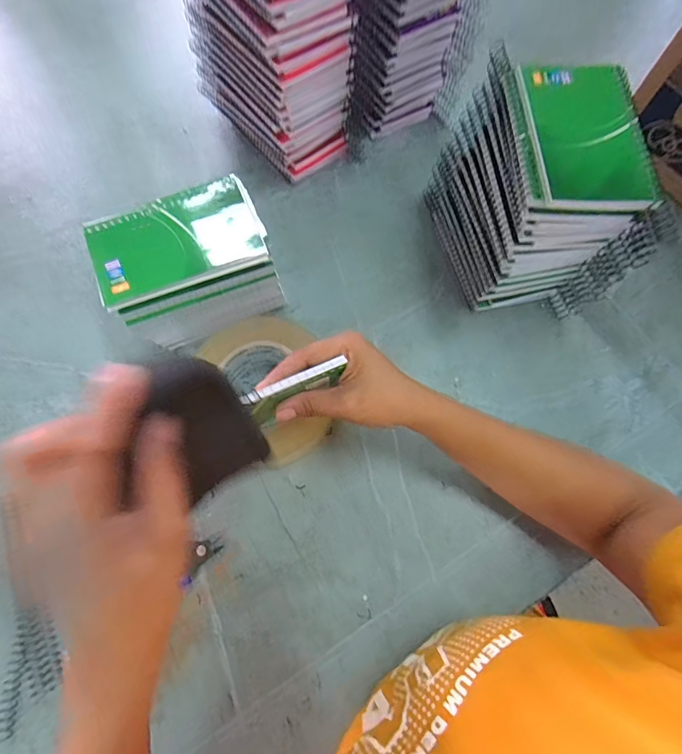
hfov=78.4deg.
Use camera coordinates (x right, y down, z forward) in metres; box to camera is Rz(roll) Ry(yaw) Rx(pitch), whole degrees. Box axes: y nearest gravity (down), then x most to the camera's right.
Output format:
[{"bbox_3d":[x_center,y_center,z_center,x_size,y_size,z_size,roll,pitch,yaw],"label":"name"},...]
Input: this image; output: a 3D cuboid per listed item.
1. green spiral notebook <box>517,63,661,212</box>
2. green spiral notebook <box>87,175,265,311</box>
[{"bbox_3d":[0.178,-0.178,0.308,0.082,0.015,0.132,0,71,-3],"label":"green spiral notebook"},{"bbox_3d":[-0.135,-0.115,0.347,0.134,0.011,0.087,-21,71,-10],"label":"green spiral notebook"}]

